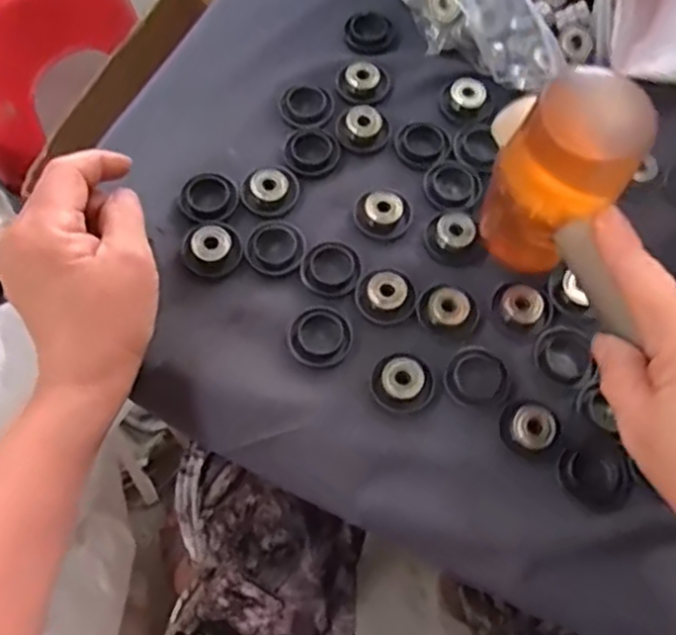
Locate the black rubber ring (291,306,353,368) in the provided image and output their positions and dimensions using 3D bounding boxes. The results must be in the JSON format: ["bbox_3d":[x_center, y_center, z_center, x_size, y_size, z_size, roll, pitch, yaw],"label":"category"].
[{"bbox_3d":[-0.009,0.009,0.380,0.033,0.004,0.036,1,67,-2],"label":"black rubber ring"}]

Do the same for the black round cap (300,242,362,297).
[{"bbox_3d":[-0.003,-0.027,0.397,0.032,0.008,0.031,1,67,-2],"label":"black round cap"}]

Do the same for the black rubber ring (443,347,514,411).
[{"bbox_3d":[0.074,0.031,0.369,0.034,0.010,0.032,1,67,-2],"label":"black rubber ring"}]

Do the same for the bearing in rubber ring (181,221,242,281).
[{"bbox_3d":[-0.069,-0.038,0.391,0.032,0.008,0.031,1,67,-2],"label":"bearing in rubber ring"}]

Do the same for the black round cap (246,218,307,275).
[{"bbox_3d":[-0.034,-0.040,0.391,0.031,0.004,0.034,-6,67,-5],"label":"black round cap"}]

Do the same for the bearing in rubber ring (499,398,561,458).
[{"bbox_3d":[0.096,0.055,0.356,0.026,0.009,0.028,1,67,-2],"label":"bearing in rubber ring"}]

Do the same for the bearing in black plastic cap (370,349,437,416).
[{"bbox_3d":[0.034,0.033,0.367,0.032,0.007,0.031,1,67,-2],"label":"bearing in black plastic cap"}]

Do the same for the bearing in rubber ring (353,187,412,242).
[{"bbox_3d":[0.025,-0.061,0.408,0.029,0.015,0.033,-33,72,-15],"label":"bearing in rubber ring"}]

